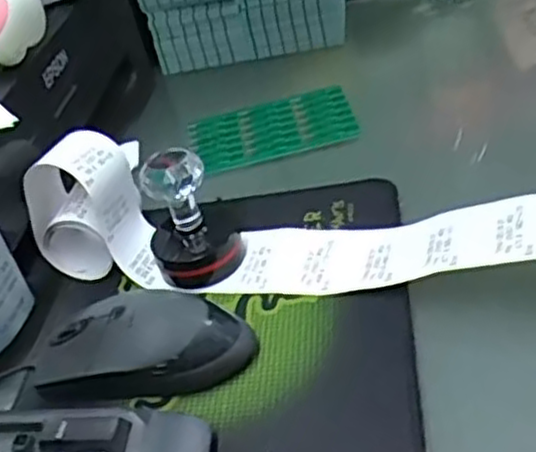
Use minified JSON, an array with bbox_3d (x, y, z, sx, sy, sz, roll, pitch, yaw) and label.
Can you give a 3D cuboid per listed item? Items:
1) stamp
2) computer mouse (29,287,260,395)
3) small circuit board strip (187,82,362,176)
[{"bbox_3d":[-0.044,-0.008,0.432,0.054,0.071,0.050,-11,36,-6],"label":"stamp"},{"bbox_3d":[-0.063,0.058,0.377,0.107,0.032,0.052,-11,35,7],"label":"computer mouse"},{"bbox_3d":[0.002,-0.075,0.573,0.125,0.005,0.078,-15,39,4],"label":"small circuit board strip"}]

